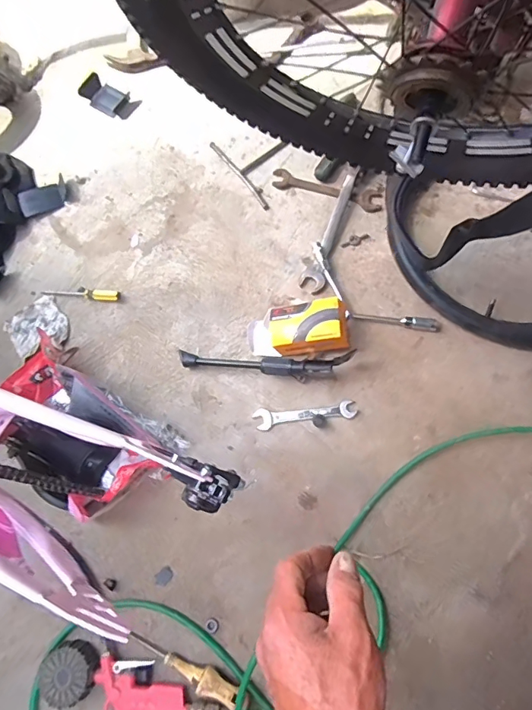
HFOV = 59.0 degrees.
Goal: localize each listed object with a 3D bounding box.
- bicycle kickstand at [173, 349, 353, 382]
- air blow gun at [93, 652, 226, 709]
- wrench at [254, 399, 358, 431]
[{"bbox_3d":[-0.002,0.013,0.732,0.277,0.054,0.044,2,63,18],"label":"bicycle kickstand"},{"bbox_3d":[-0.134,0.433,0.595,0.171,0.033,0.067,9,65,3],"label":"air blow gun"},{"bbox_3d":[0.059,0.089,0.711,0.151,0.004,0.033,-9,65,5],"label":"wrench"}]

